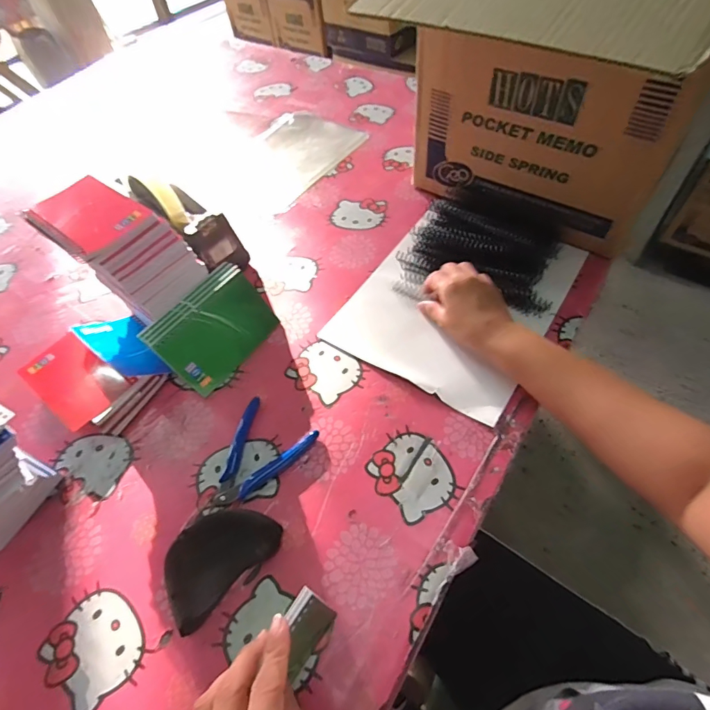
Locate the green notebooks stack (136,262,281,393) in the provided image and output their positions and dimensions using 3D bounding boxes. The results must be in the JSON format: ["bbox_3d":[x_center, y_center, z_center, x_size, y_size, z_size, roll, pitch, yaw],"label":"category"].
[{"bbox_3d":[-0.161,-0.031,0.497,0.129,0.093,0.021,-49,27,-24],"label":"green notebooks stack"}]

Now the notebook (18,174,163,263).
[{"bbox_3d":[-0.283,-0.146,0.454,0.131,0.013,0.084,30,63,23],"label":"notebook"}]

